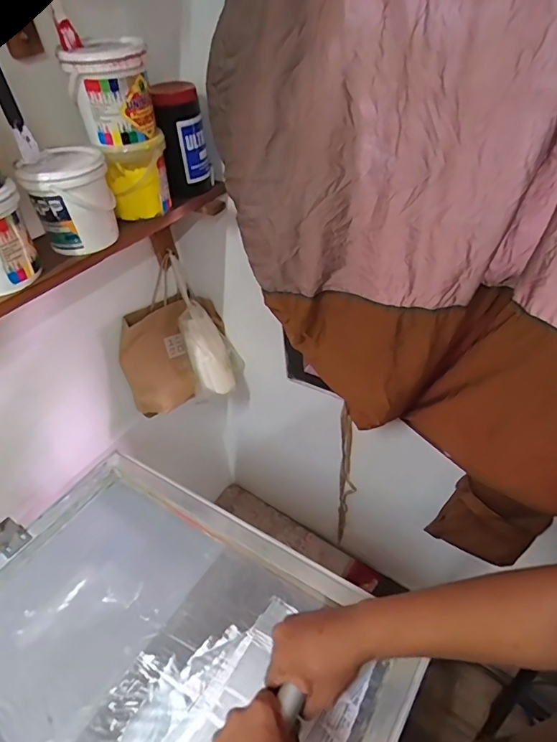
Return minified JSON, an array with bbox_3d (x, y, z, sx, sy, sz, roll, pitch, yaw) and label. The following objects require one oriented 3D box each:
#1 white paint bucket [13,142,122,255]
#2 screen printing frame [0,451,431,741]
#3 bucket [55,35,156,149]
[{"bbox_3d":[-0.312,-0.259,0.707,0.114,0.129,0.114,-4,41,4],"label":"white paint bucket"},{"bbox_3d":[-0.182,0.396,0.635,0.636,0.035,0.458,21,48,28],"label":"screen printing frame"},{"bbox_3d":[-0.255,-0.427,0.711,0.118,0.126,0.104,-17,42,-11],"label":"bucket"}]

